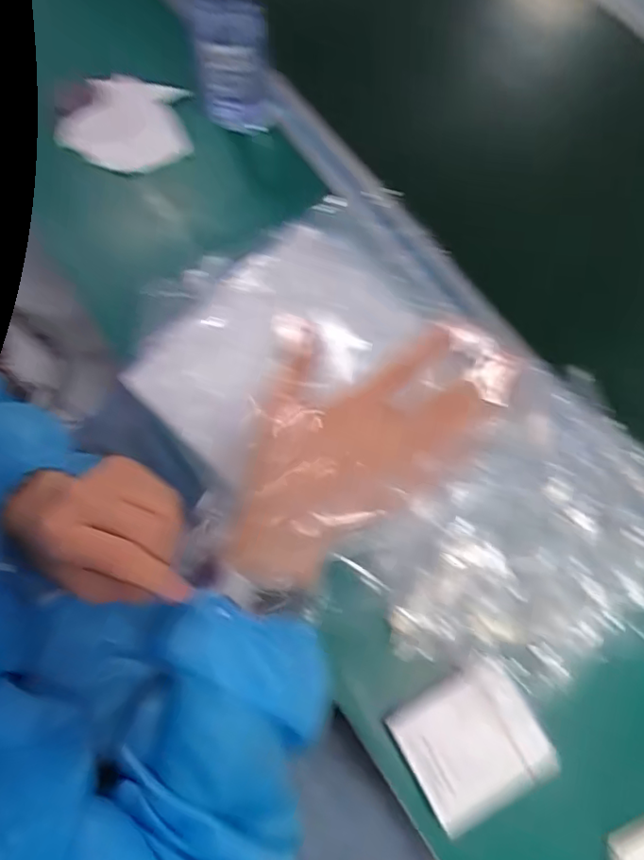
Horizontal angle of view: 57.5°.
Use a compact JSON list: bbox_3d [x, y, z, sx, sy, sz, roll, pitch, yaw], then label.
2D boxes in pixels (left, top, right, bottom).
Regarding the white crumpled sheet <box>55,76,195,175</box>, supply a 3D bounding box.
[{"bbox_3d":[-0.224,-0.350,0.672,0.148,0.020,0.115,18,72,8],"label":"white crumpled sheet"}]

